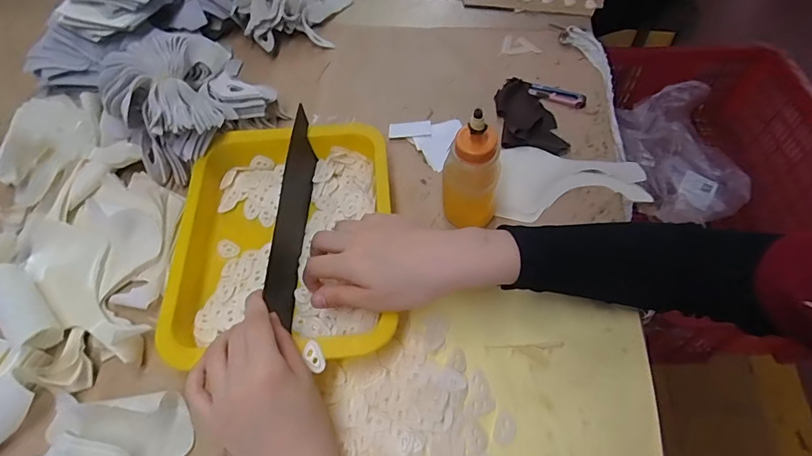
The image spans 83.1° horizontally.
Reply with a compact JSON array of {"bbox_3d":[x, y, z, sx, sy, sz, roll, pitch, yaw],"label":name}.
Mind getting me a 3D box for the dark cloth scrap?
[{"bbox_3d":[0.145,-0.136,0.543,0.070,0.018,0.118,-2,57,0],"label":"dark cloth scrap"}]

